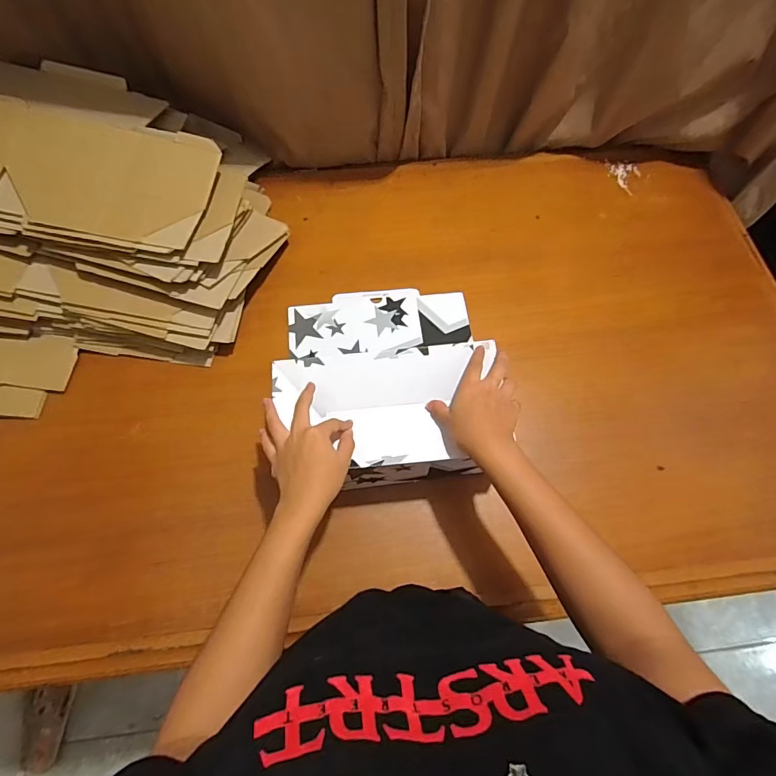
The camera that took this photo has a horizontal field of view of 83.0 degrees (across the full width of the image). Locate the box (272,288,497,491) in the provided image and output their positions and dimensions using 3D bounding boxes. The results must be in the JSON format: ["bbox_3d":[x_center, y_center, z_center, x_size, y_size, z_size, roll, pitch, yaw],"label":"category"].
[{"bbox_3d":[-0.006,-0.028,0.597,0.270,0.107,0.303,-5,67,-2],"label":"box"}]

